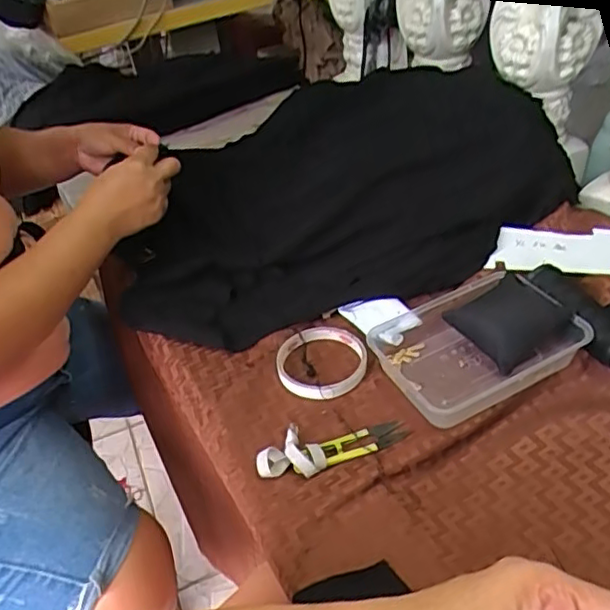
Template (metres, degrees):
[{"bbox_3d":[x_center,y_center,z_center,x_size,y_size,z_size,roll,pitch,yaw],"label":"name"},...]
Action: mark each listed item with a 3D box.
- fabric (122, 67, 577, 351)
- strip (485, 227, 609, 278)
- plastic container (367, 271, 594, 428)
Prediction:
[{"bbox_3d":[0.018,-0.194,0.810,0.521,0.089,0.527,-15,40,-9],"label":"fabric"},{"bbox_3d":[0.292,-0.056,0.644,0.186,0.018,0.082,0,45,4],"label":"strip"},{"bbox_3d":[0.154,0.030,0.560,0.162,0.038,0.123,-22,41,-17],"label":"plastic container"}]

